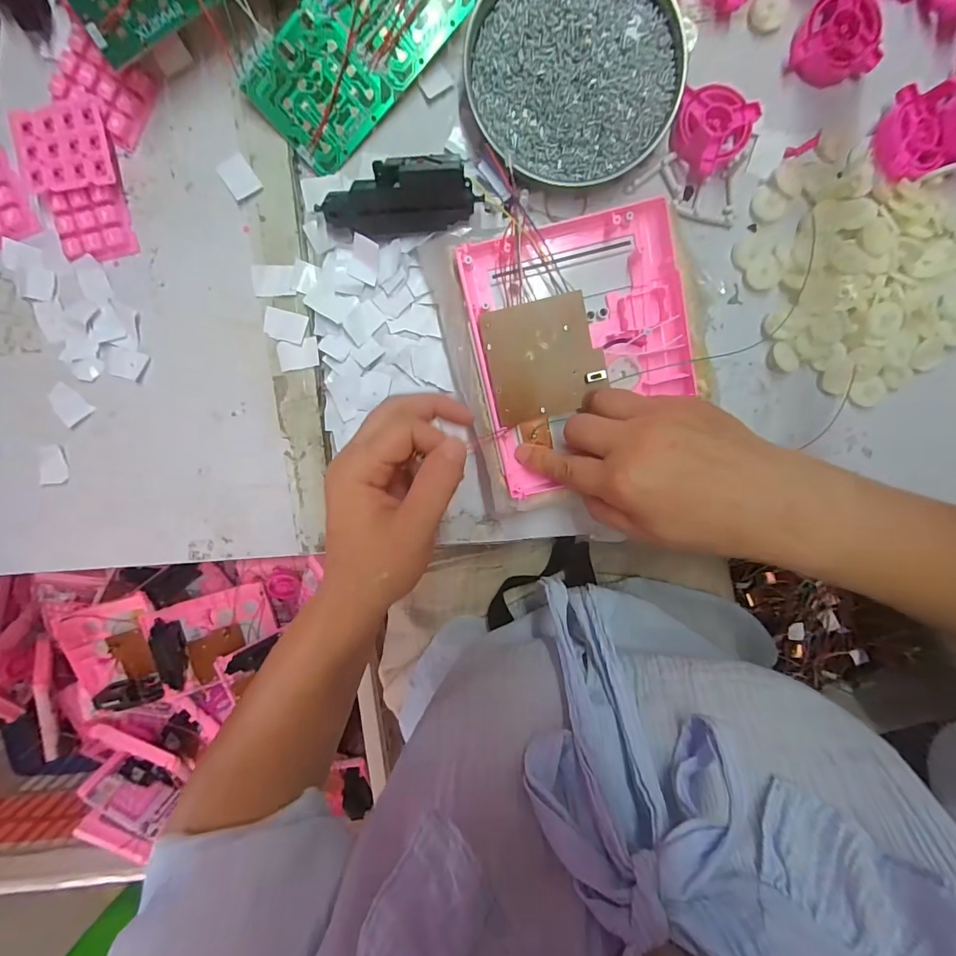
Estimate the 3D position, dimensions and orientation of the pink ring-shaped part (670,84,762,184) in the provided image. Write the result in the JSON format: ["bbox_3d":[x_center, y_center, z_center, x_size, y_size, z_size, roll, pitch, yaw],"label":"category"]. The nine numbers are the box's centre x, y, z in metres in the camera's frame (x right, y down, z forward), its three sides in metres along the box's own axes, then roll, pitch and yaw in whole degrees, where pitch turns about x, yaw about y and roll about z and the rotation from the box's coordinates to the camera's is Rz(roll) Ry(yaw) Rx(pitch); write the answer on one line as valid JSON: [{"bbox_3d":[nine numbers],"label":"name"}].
[{"bbox_3d":[0.153,-0.230,0.298,0.050,0.019,0.052,0,99,-2],"label":"pink ring-shaped part"}]

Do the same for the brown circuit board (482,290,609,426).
[{"bbox_3d":[0.043,-0.077,0.293,0.072,0.009,0.073,-12,99,0],"label":"brown circuit board"}]

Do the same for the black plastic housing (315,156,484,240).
[{"bbox_3d":[-0.052,-0.186,0.297,0.098,0.028,0.042,-9,99,0],"label":"black plastic housing"}]

